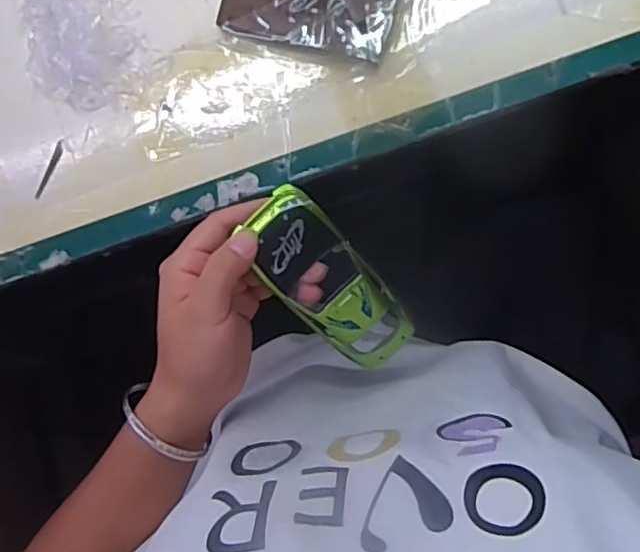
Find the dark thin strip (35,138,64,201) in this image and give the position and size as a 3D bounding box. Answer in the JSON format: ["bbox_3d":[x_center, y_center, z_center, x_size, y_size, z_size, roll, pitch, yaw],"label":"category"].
[{"bbox_3d":[-0.173,-0.067,0.391,0.006,0.004,0.040,29,97,4],"label":"dark thin strip"}]

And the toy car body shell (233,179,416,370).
[{"bbox_3d":[0.008,0.008,0.360,0.047,0.028,0.127,-36,117,8],"label":"toy car body shell"}]

